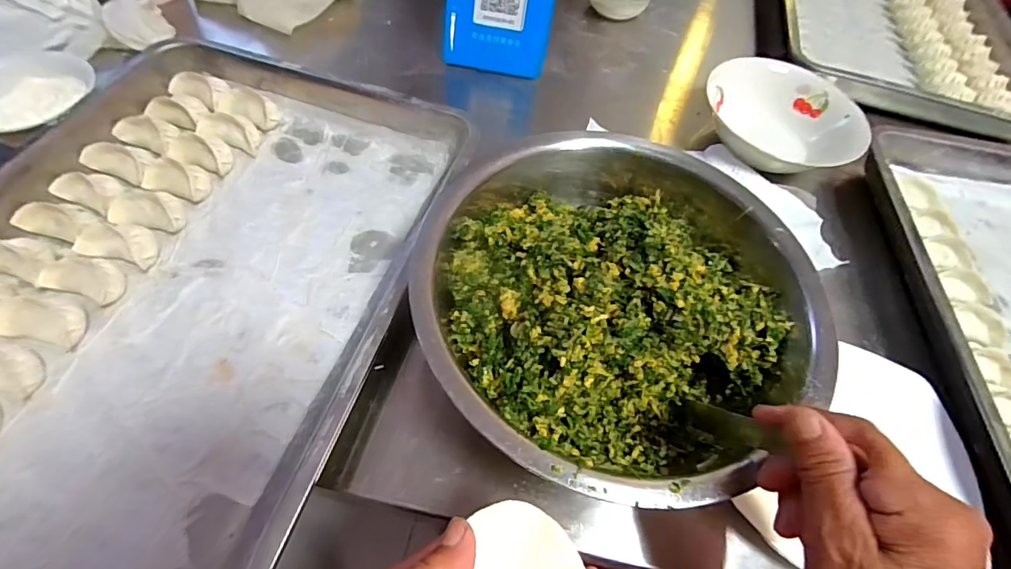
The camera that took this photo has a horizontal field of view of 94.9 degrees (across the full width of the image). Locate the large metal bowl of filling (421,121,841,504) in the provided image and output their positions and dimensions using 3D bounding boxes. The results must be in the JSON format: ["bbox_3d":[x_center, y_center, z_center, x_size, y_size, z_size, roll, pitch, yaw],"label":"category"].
[{"bbox_3d":[0.085,-0.002,0.350,0.305,0.085,0.290,-31,67,-23],"label":"large metal bowl of filling"}]

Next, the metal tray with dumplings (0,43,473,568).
[{"bbox_3d":[-0.247,0.002,0.354,0.342,0.053,0.488,18,58,4],"label":"metal tray with dumplings"}]

